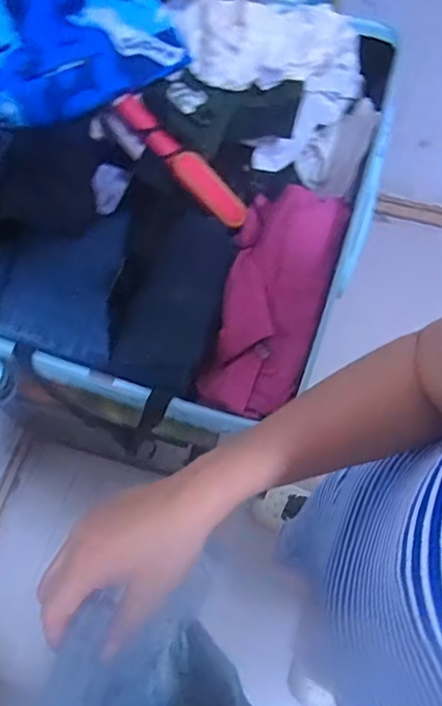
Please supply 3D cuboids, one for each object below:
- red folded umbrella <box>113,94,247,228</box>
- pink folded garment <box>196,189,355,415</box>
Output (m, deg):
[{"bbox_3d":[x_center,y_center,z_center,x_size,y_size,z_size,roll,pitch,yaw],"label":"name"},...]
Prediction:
[{"bbox_3d":[-0.052,-0.265,0.766,0.227,0.033,0.050,43,76,-7],"label":"red folded umbrella"},{"bbox_3d":[0.066,-0.083,0.681,0.122,0.063,0.316,16,71,8],"label":"pink folded garment"}]

